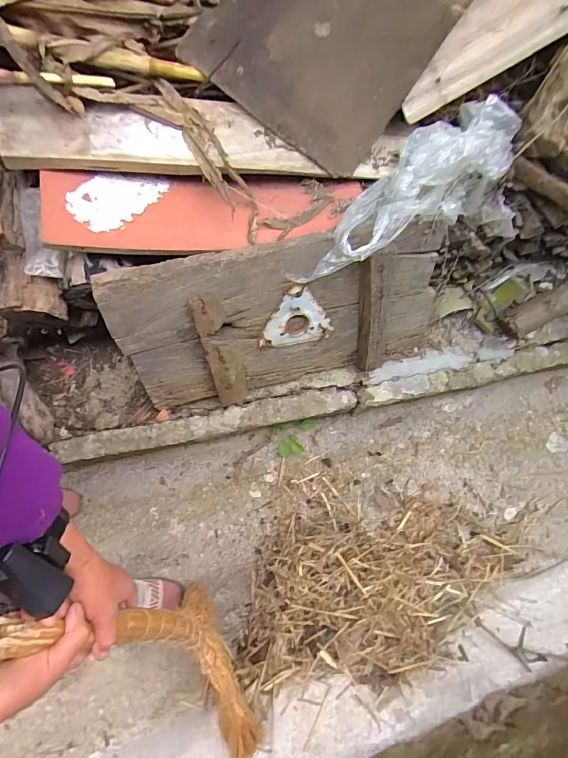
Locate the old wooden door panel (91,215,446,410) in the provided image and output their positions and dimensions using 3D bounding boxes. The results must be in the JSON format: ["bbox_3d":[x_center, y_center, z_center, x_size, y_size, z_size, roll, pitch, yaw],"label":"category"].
[{"bbox_3d":[0.013,-0.114,0.840,0.684,0.370,0.057,-13,49,-8],"label":"old wooden door panel"}]

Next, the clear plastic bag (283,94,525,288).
[{"bbox_3d":[0.247,-0.357,0.752,0.552,0.111,0.176,-42,76,-15],"label":"clear plastic bag"}]

